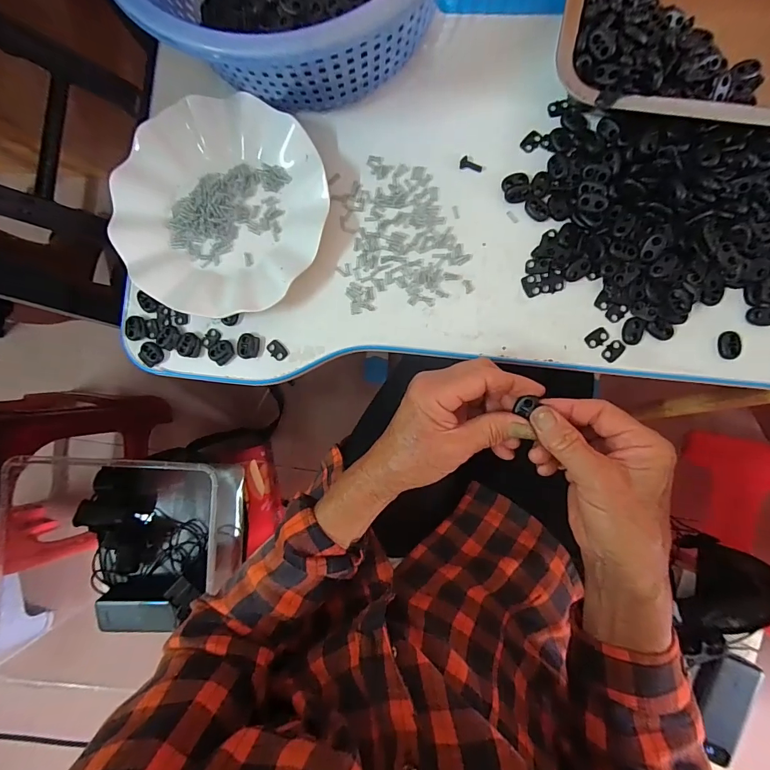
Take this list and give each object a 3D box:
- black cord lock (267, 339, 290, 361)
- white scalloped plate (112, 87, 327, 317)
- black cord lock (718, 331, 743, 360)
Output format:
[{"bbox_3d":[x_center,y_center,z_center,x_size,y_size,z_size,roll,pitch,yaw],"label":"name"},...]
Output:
[{"bbox_3d":[-0.094,-0.030,0.352,0.020,0.004,0.013,44,91,5],"label":"black cord lock"},{"bbox_3d":[-0.141,-0.152,0.347,0.179,0.023,0.179,0,88,4],"label":"white scalloped plate"},{"bbox_3d":[0.273,-0.031,0.319,0.014,0.006,0.022,-3,87,4],"label":"black cord lock"}]

